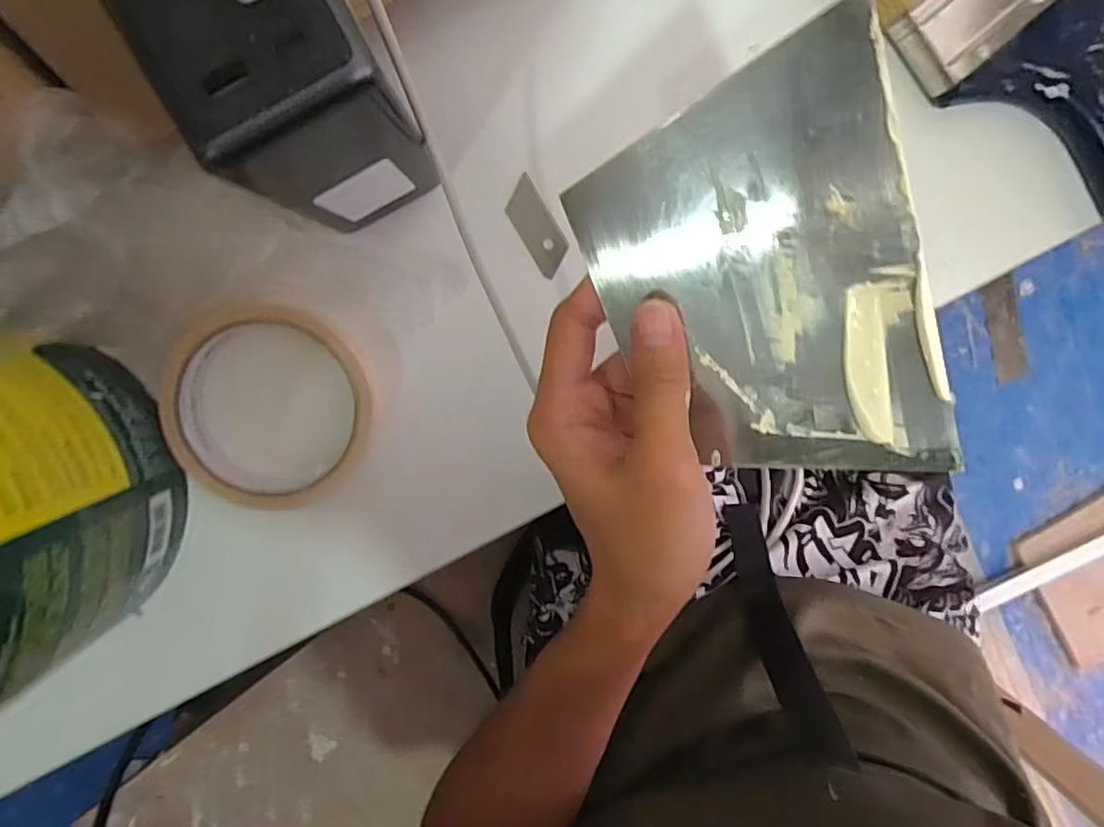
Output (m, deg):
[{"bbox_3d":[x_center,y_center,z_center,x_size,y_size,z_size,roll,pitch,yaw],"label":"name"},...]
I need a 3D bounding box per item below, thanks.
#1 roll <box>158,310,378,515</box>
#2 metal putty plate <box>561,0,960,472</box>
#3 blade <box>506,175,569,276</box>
[{"bbox_3d":[-0.127,-0.001,0.276,0.089,0.016,0.092,0,99,-2],"label":"roll"},{"bbox_3d":[0.066,-0.036,0.200,0.095,0.004,0.134,-12,113,33],"label":"metal putty plate"},{"bbox_3d":[-0.007,-0.087,0.284,0.018,0.004,0.043,-32,102,-6],"label":"blade"}]

